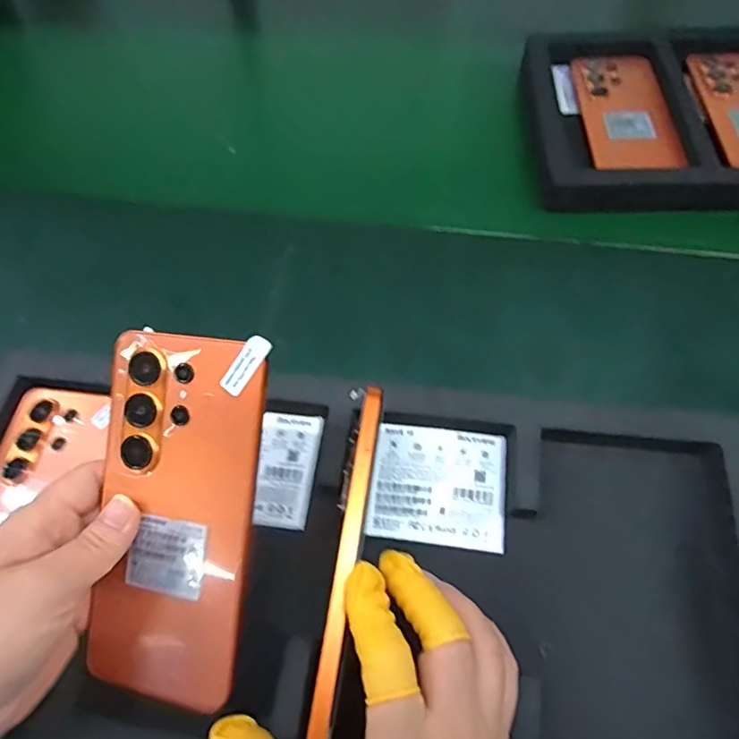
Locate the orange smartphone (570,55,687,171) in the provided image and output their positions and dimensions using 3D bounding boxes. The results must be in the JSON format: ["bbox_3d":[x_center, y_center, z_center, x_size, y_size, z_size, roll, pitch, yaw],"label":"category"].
[{"bbox_3d":[0.234,-0.238,0.475,0.076,0.009,0.160,1,62,6],"label":"orange smartphone"}]

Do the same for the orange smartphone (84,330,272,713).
[{"bbox_3d":[-0.091,0.070,0.244,0.076,0.007,0.169,6,91,8],"label":"orange smartphone"}]

